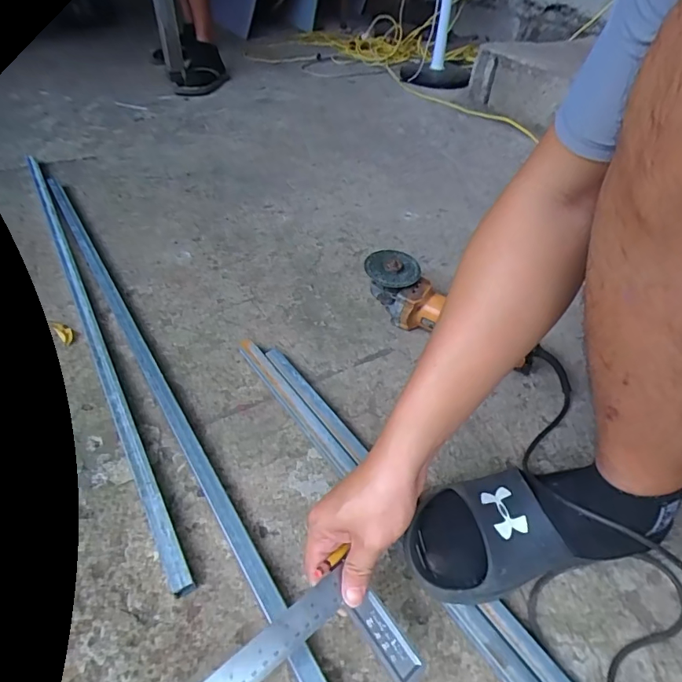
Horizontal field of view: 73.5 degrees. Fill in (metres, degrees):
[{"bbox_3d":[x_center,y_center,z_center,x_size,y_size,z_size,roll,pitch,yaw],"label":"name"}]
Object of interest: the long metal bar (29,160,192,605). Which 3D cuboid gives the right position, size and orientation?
[{"bbox_3d":[-0.398,-0.057,0.703,0.022,0.038,0.944,-22,51,-25],"label":"long metal bar"}]

